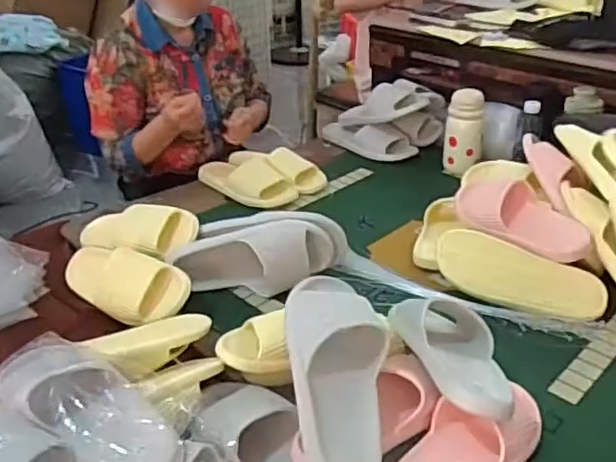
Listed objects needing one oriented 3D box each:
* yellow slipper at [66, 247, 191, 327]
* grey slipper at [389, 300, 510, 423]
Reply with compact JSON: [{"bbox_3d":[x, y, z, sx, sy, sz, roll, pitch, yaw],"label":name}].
[{"bbox_3d":[-0.307,0.076,0.982,0.264,0.094,0.085,18,36,29],"label":"yellow slipper"},{"bbox_3d":[0.178,0.135,0.787,0.118,0.080,0.252,-2,15,-1],"label":"grey slipper"}]

